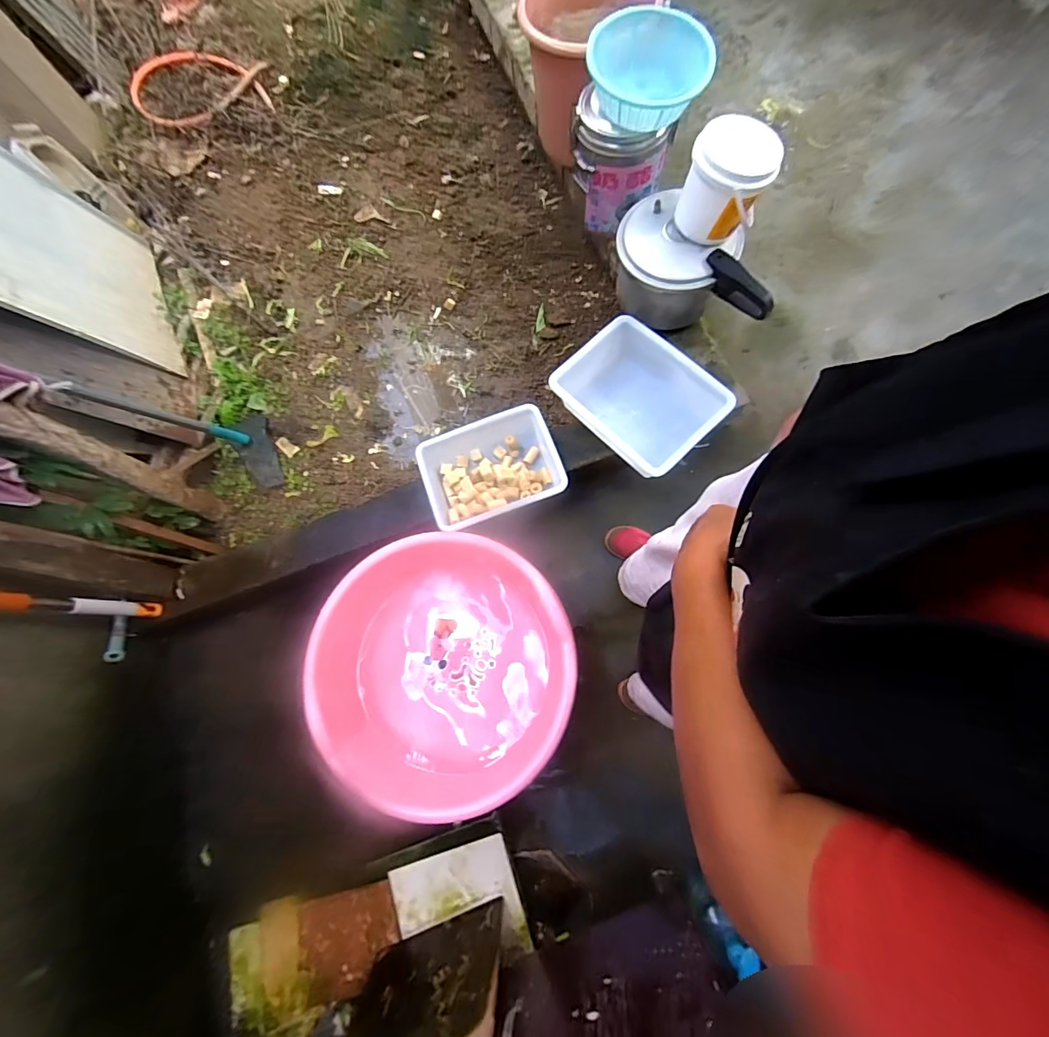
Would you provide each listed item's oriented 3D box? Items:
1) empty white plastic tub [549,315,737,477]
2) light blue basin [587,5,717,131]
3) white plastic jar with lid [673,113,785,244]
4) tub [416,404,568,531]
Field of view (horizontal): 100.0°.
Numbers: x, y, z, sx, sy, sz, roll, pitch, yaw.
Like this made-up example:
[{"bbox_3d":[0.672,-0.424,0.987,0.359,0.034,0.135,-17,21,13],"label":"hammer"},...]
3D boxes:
[{"bbox_3d":[0.284,-0.292,1.110,0.279,0.135,0.363,-44,76,-7],"label":"empty white plastic tub"},{"bbox_3d":[0.278,-1.013,0.995,0.265,0.102,0.284,1,75,5],"label":"light blue basin"},{"bbox_3d":[0.426,-0.708,0.943,0.174,0.176,0.135,20,77,9],"label":"white plastic jar with lid"},{"bbox_3d":[-0.080,-0.120,1.085,0.329,0.091,0.249,-22,74,-2],"label":"tub"}]

